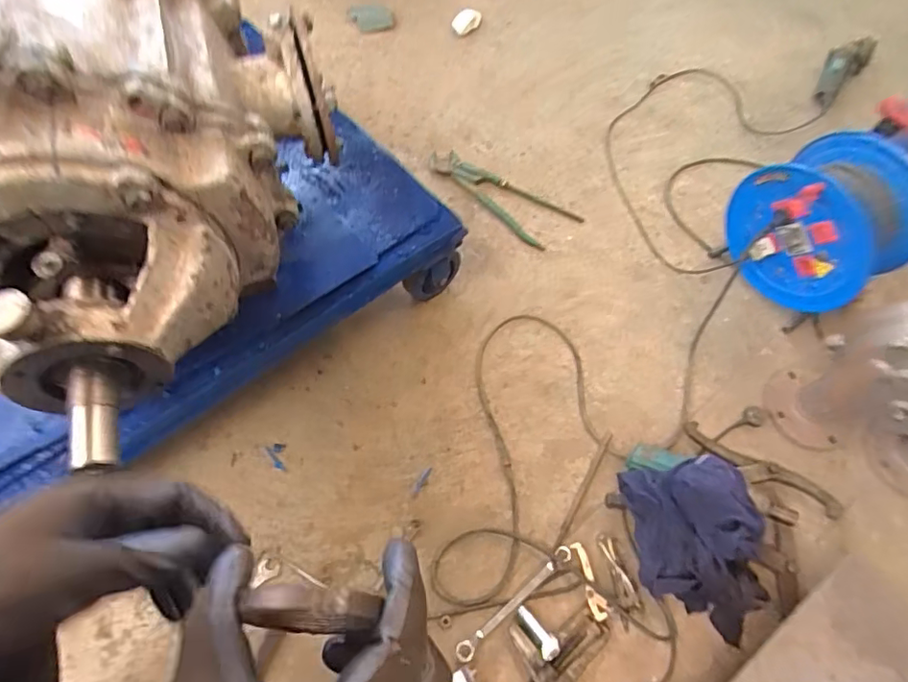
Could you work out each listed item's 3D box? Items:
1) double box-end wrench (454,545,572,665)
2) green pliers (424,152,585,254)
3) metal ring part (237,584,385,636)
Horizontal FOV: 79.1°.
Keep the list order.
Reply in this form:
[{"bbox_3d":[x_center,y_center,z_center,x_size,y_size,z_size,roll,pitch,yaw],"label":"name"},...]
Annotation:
[{"bbox_3d":[0.104,0.434,0.918,0.253,0.014,0.026,-36,68,-20],"label":"double box-end wrench"},{"bbox_3d":[0.101,-0.375,1.364,0.401,0.029,0.151,35,65,17],"label":"green pliers"},{"bbox_3d":[-0.066,0.126,0.256,0.067,0.071,0.015,2,60,-1],"label":"metal ring part"}]

